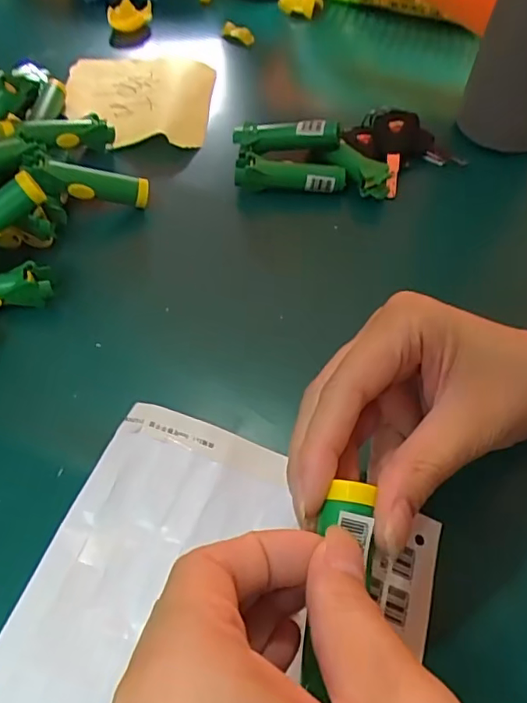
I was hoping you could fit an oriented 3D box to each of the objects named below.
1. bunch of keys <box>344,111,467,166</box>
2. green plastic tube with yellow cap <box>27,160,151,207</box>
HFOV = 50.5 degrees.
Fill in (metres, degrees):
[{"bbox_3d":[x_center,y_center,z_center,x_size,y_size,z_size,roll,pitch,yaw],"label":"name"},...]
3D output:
[{"bbox_3d":[0.109,-0.165,0.430,0.090,0.022,0.037,15,55,8],"label":"bunch of keys"},{"bbox_3d":[-0.114,-0.111,0.373,0.073,0.019,0.015,3,52,-25],"label":"green plastic tube with yellow cap"}]

